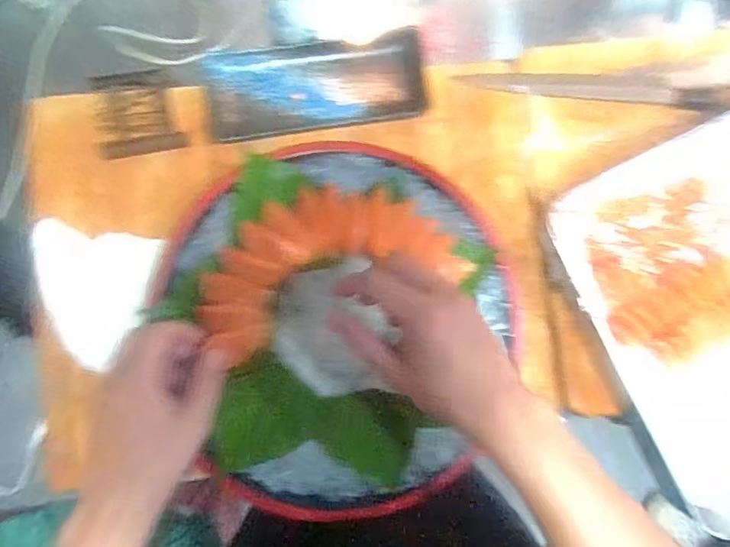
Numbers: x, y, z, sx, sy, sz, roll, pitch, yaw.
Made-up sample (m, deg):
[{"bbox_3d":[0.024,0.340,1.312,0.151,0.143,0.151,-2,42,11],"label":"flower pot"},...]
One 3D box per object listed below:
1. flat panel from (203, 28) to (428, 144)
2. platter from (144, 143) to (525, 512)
[{"bbox_3d":[-0.047,-0.187,0.498,0.210,0.008,0.092,-8,86,-3],"label":"flat panel"},{"bbox_3d":[-0.013,0.040,0.427,0.282,0.039,0.314,-19,86,-4],"label":"platter"}]

